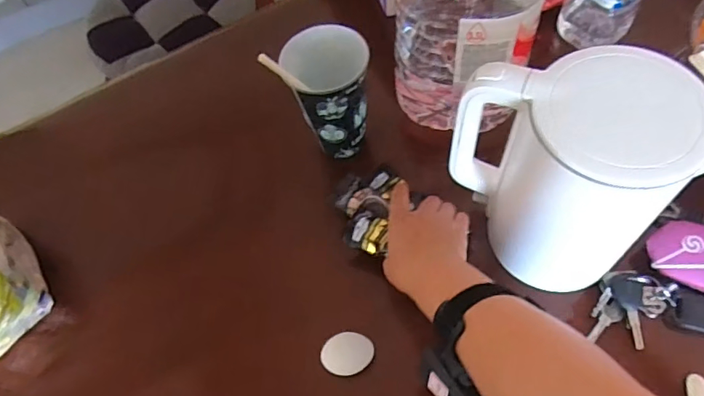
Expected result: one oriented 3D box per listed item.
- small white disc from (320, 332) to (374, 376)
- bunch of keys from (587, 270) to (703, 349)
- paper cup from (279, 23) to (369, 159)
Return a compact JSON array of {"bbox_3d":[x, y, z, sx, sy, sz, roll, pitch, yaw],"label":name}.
[{"bbox_3d":[-0.005,0.158,0.497,0.050,0.012,0.040,1,66,4],"label":"small white disc"},{"bbox_3d":[0.317,0.116,0.494,0.126,0.021,0.071,10,67,8],"label":"bunch of keys"},{"bbox_3d":[-0.025,-0.119,0.586,0.086,0.139,0.086,-1,65,3],"label":"paper cup"}]

